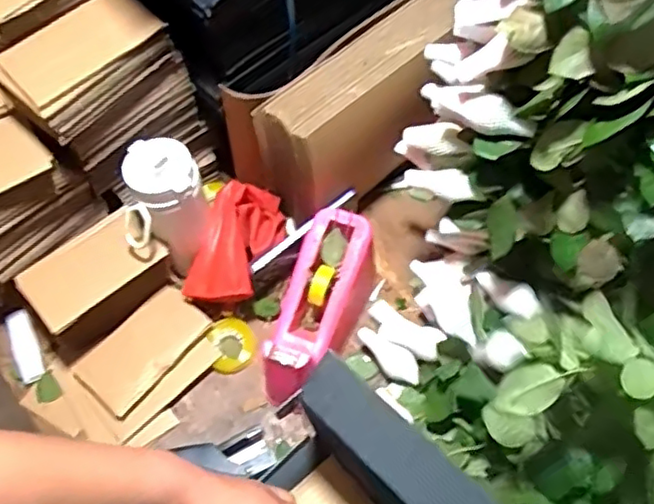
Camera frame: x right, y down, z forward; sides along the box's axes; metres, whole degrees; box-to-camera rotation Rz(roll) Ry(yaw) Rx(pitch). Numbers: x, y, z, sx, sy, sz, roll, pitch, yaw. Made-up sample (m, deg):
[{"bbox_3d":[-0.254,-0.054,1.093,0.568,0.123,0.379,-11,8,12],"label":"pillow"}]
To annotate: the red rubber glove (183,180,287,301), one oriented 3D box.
[{"bbox_3d":[-0.105,-0.006,0.735,0.084,0.085,0.133,13,63,10],"label":"red rubber glove"}]

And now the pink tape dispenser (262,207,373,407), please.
[{"bbox_3d":[-0.013,0.066,0.699,0.075,0.099,0.206,20,64,13],"label":"pink tape dispenser"}]

